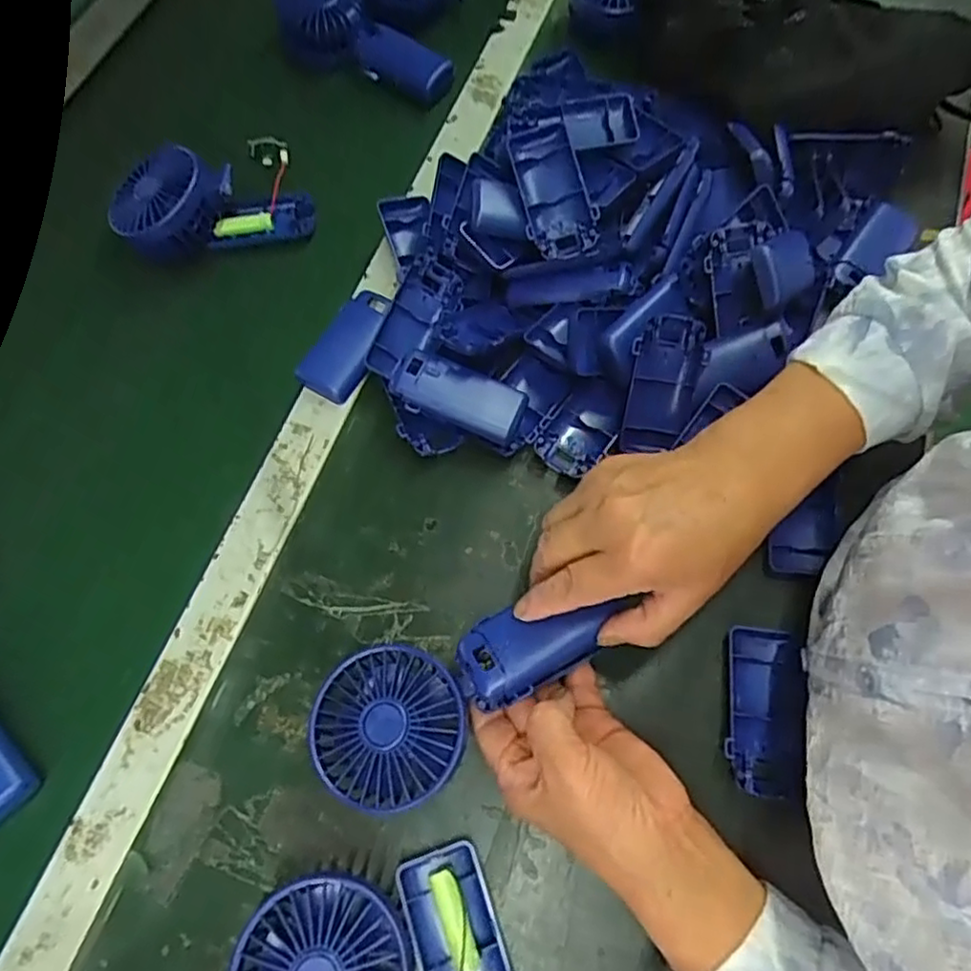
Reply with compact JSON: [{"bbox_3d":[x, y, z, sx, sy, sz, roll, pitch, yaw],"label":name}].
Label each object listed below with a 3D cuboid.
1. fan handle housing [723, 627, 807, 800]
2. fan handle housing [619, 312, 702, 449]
[{"bbox_3d":[0.170,0.135,0.406,0.047,0.017,0.095,10,68,5],"label":"fan handle housing"},{"bbox_3d":[0.120,-0.068,0.460,0.045,0.016,0.093,14,105,6],"label":"fan handle housing"}]

